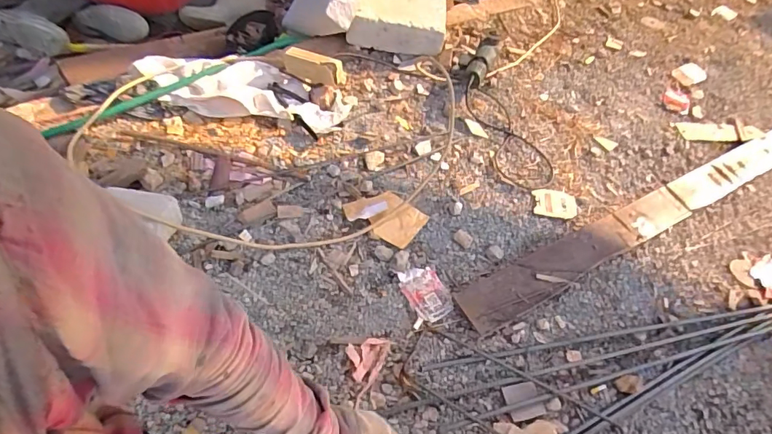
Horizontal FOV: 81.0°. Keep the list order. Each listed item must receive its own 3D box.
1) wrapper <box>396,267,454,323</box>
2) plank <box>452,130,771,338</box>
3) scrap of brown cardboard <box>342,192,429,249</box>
[{"bbox_3d":[0.078,0.147,0.883,0.077,0.008,0.114,-20,58,-22],"label":"wrapper"},{"bbox_3d":[0.690,-0.047,1.079,1.273,0.017,0.101,-21,59,-23],"label":"plank"},{"bbox_3d":[-0.003,-0.005,0.990,0.162,0.017,0.106,28,54,13],"label":"scrap of brown cardboard"}]

